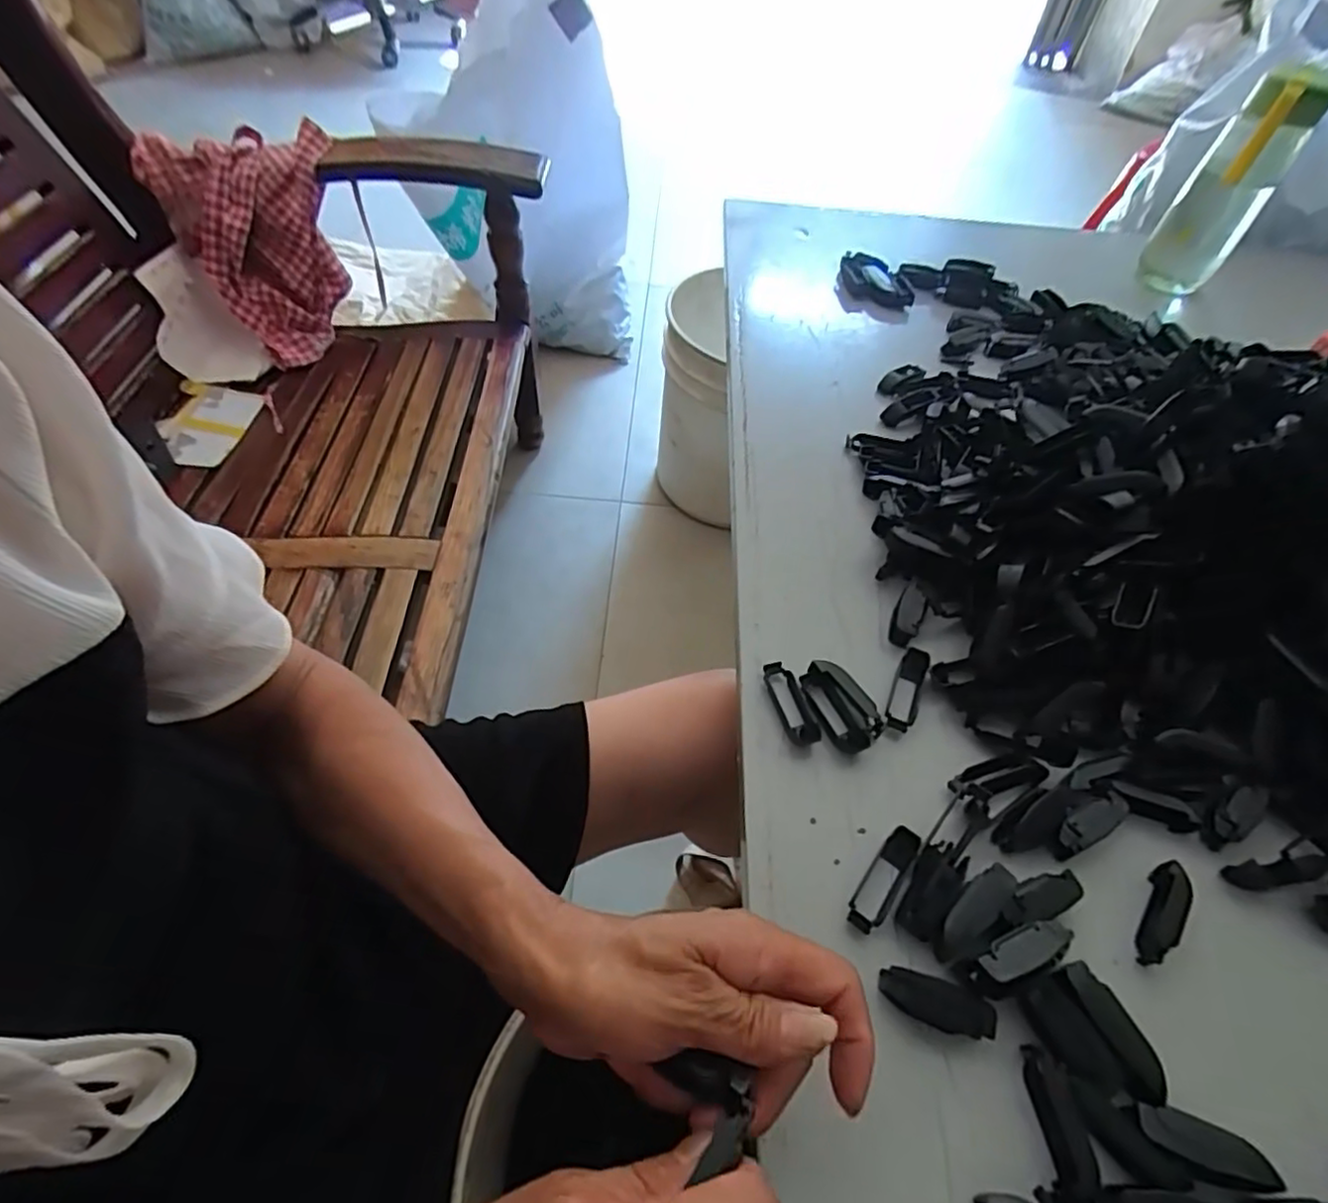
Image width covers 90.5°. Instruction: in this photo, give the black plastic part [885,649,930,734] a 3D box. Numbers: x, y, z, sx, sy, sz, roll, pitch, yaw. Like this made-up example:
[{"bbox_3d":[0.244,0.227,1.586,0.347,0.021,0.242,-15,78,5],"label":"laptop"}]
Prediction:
[{"bbox_3d":[0.148,0.054,0.397,0.018,0.012,0.056,25,56,14],"label":"black plastic part"}]

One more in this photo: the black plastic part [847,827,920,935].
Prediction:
[{"bbox_3d":[0.112,0.141,0.333,0.017,0.009,0.056,35,58,20],"label":"black plastic part"}]

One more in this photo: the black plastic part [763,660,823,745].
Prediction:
[{"bbox_3d":[0.075,0.060,0.387,0.019,0.013,0.054,-8,55,-11],"label":"black plastic part"}]

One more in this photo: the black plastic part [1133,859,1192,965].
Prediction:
[{"bbox_3d":[0.249,0.157,0.328,0.013,0.015,0.055,33,58,18],"label":"black plastic part"}]

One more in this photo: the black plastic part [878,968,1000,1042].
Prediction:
[{"bbox_3d":[0.124,0.182,0.298,0.048,0.017,0.017,16,54,7],"label":"black plastic part"}]

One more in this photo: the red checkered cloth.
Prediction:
[{"bbox_3d":[-0.561,-0.489,0.928,0.238,0.284,0.074,-6,33,-2],"label":"red checkered cloth"}]

